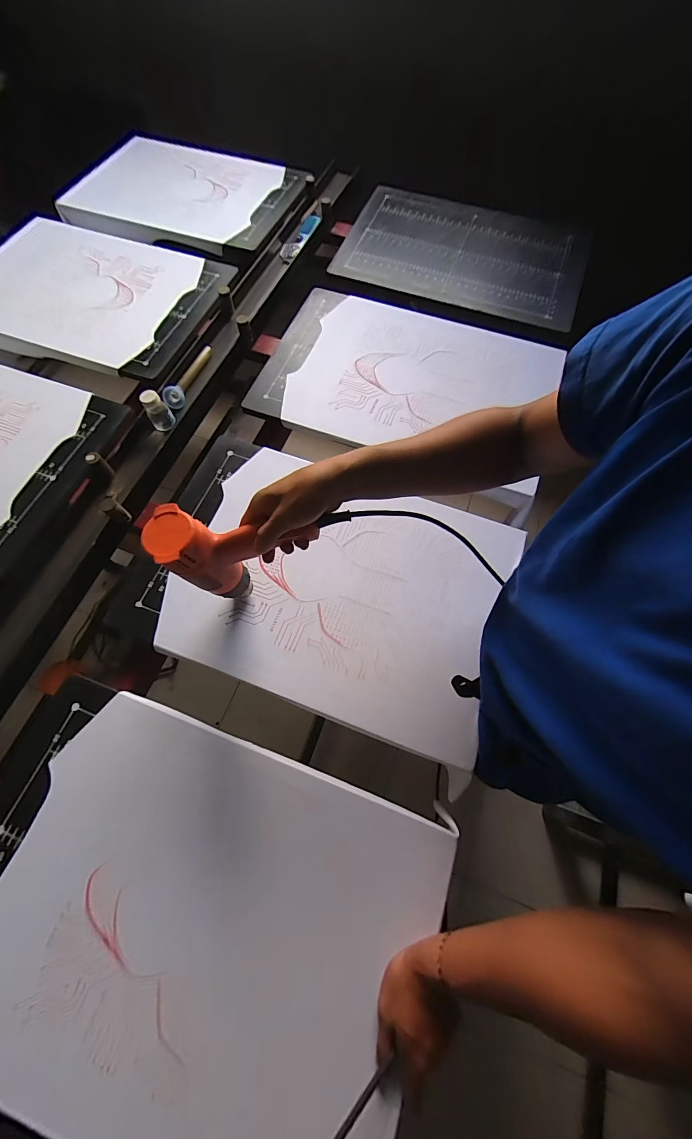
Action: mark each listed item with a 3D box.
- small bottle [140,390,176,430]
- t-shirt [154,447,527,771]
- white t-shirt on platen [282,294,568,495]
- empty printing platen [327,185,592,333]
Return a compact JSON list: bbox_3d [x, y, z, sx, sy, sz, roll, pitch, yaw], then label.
[{"bbox_3d":[-0.352,-0.297,0.701,0.047,0.071,0.040,-32,72,-13],"label":"small bottle"},{"bbox_3d":[-0.006,0.019,0.616,0.508,0.044,0.403,20,69,7],"label":"t-shirt"},{"bbox_3d":[0.163,-0.403,0.781,0.511,0.019,0.405,18,69,7],"label":"white t-shirt on platen"},{"bbox_3d":[0.305,-0.826,0.958,0.589,0.024,0.424,19,69,7],"label":"empty printing platen"}]

